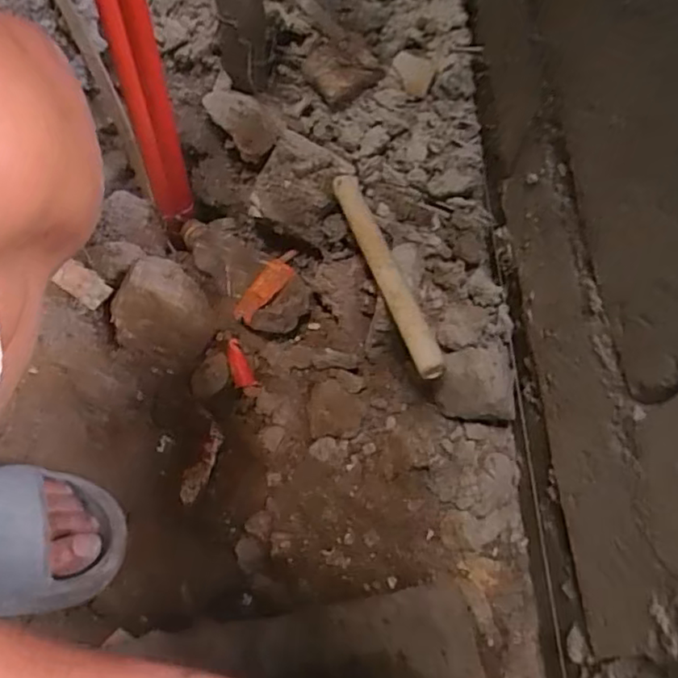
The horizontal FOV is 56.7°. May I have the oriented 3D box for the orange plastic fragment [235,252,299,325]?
[{"bbox_3d":[-0.074,-0.057,0.668,0.030,0.026,0.094,36,68,15],"label":"orange plastic fragment"}]

